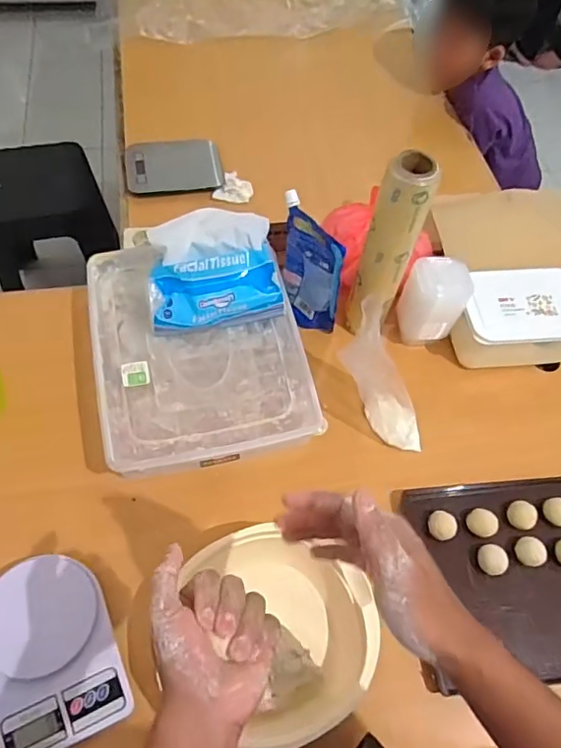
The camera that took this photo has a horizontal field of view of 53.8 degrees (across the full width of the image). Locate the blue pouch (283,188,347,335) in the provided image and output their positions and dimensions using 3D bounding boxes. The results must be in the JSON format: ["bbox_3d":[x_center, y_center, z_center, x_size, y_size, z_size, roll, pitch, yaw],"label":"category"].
[{"bbox_3d":[0.043,-0.154,0.813,0.044,0.183,0.127,-18,63,-15],"label":"blue pouch"}]

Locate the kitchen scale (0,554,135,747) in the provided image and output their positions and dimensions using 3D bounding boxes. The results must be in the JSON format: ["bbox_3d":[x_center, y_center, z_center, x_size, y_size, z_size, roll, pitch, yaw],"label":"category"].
[{"bbox_3d":[-0.258,0.307,0.620,0.137,0.032,0.197,-19,63,-15],"label":"kitchen scale"}]

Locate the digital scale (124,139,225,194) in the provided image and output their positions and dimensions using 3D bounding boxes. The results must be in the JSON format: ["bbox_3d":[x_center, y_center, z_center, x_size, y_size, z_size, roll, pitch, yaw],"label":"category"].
[{"bbox_3d":[-0.199,-0.393,1.038,0.175,0.020,0.133,-5,60,-7],"label":"digital scale"}]

